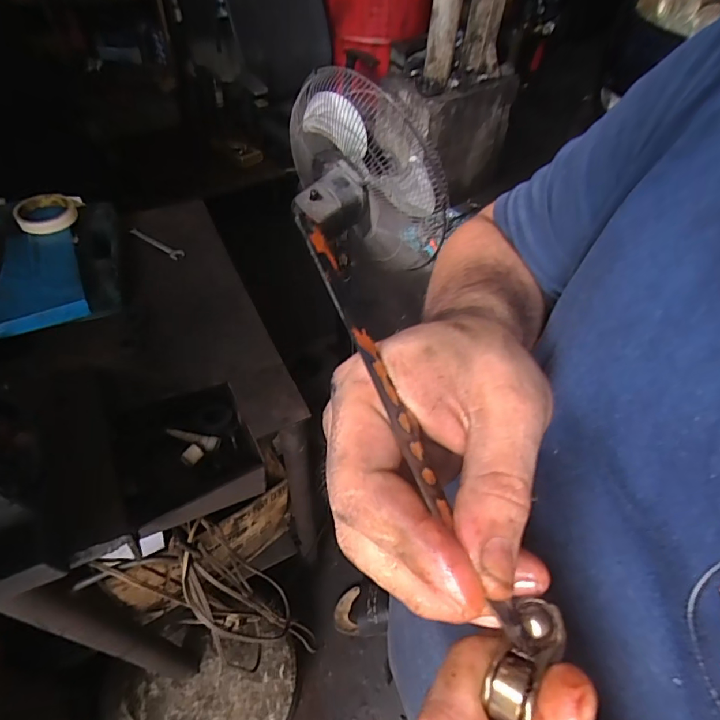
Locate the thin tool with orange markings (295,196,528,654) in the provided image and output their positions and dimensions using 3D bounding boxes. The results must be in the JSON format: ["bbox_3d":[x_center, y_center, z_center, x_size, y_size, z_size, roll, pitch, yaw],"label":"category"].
[{"bbox_3d":[0.013,0.016,0.145,0.008,0.005,0.145,-22,77,-17],"label":"thin tool with orange markings"}]

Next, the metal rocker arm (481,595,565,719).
[{"bbox_3d":[0.046,0.087,0.129,0.015,0.012,0.040,26,60,15],"label":"metal rocker arm"}]

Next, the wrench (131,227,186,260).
[{"bbox_3d":[-0.396,-0.229,0.899,0.131,0.007,0.024,29,53,19],"label":"wrench"}]

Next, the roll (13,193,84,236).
[{"bbox_3d":[-0.535,-0.255,0.787,0.090,0.026,0.096,2,49,-3],"label":"roll"}]

